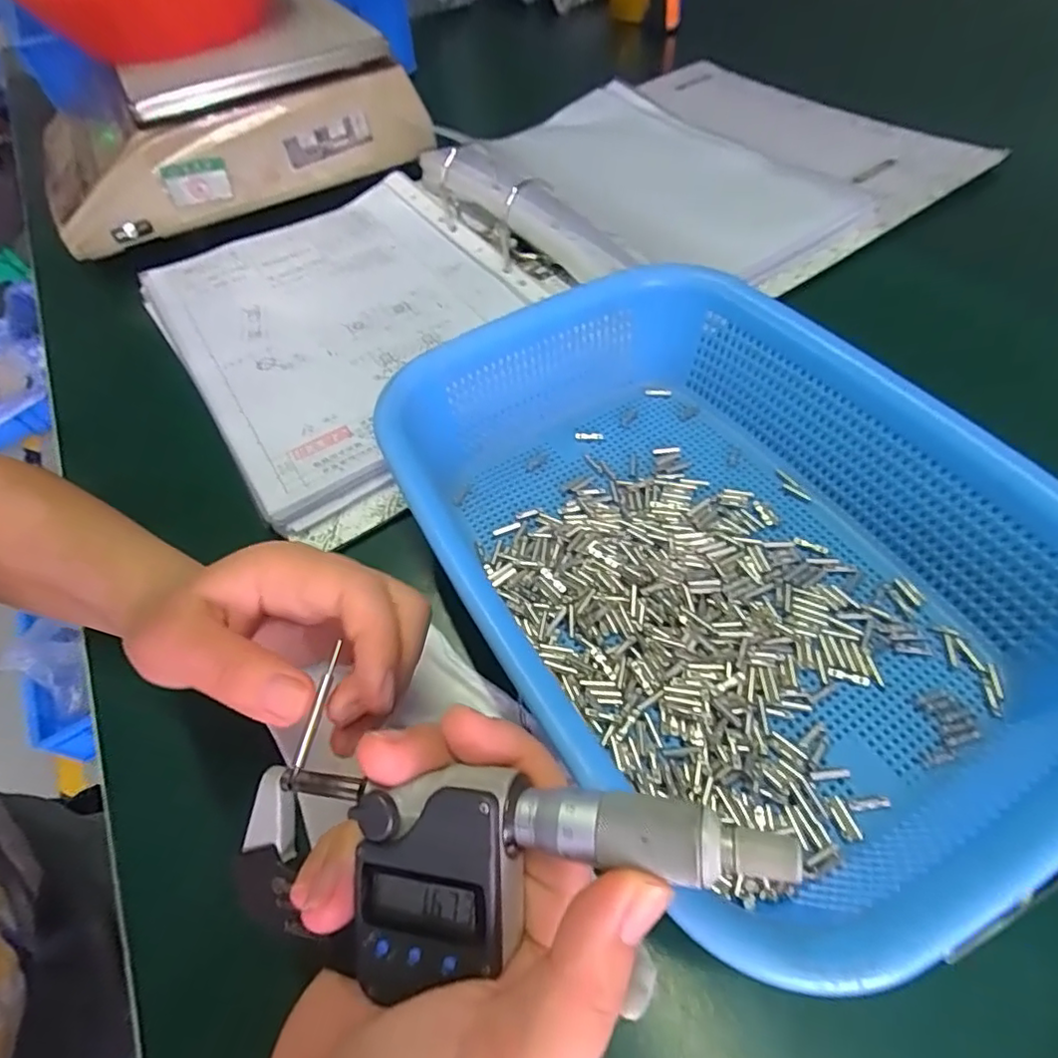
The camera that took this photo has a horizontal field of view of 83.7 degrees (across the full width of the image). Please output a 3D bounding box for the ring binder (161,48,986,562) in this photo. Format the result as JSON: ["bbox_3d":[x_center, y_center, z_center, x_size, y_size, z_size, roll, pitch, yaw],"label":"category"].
[{"bbox_3d":[0.039,-0.254,0.491,0.641,0.066,0.332,-32,57,-17],"label":"ring binder"}]

